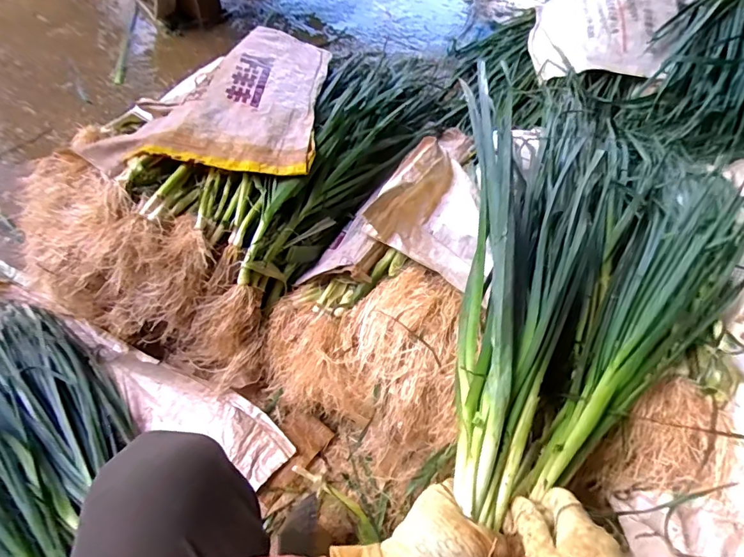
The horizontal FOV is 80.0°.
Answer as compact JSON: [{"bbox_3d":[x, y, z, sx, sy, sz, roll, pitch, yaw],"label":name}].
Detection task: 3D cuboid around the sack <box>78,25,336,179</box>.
[{"bbox_3d":[-0.288,-0.375,0.876,0.375,0.097,0.515,1,56,-2],"label":"sack"}]

